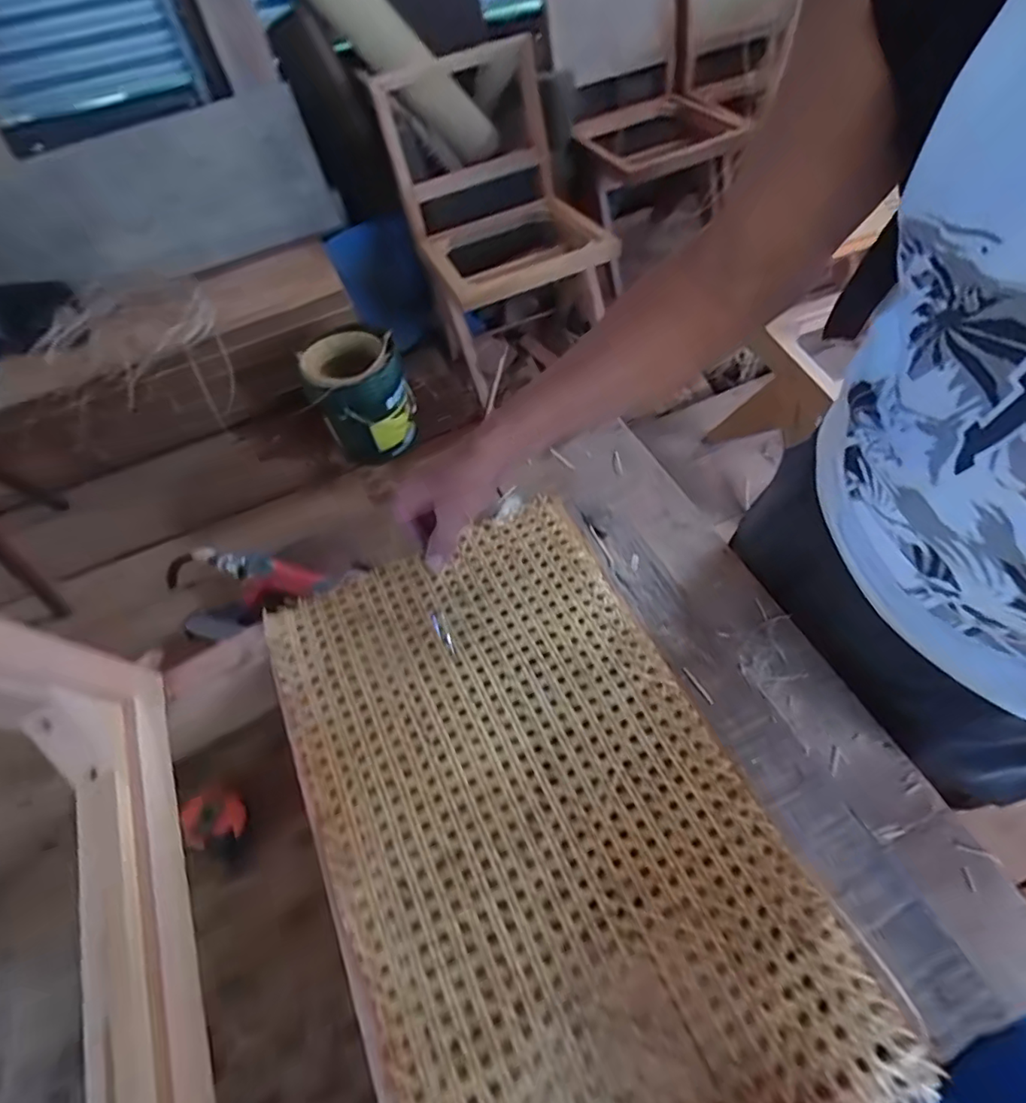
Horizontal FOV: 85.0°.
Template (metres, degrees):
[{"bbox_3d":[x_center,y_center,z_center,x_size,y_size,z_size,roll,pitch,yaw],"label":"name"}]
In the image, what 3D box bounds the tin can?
[{"bbox_3d":[-0.439,-0.450,1.665,0.267,0.339,0.244,-2,58,3],"label":"tin can"}]

